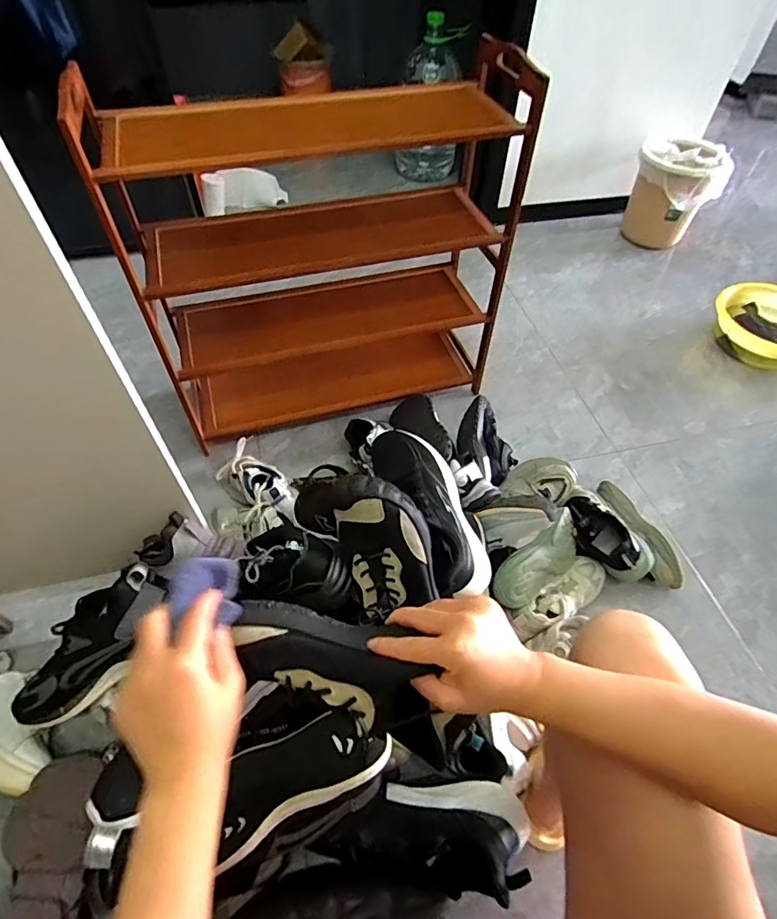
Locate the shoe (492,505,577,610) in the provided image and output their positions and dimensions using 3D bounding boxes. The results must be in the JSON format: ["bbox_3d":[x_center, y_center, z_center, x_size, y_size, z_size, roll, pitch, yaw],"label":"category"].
[{"bbox_3d":[0.263,0.171,0.858,0.213,0.077,0.071,-32,60,-24],"label":"shoe"}]

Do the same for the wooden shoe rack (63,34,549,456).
[{"bbox_3d":[-0.124,-0.376,0.986,0.648,0.624,0.246,-12,54,-11],"label":"wooden shoe rack"}]

